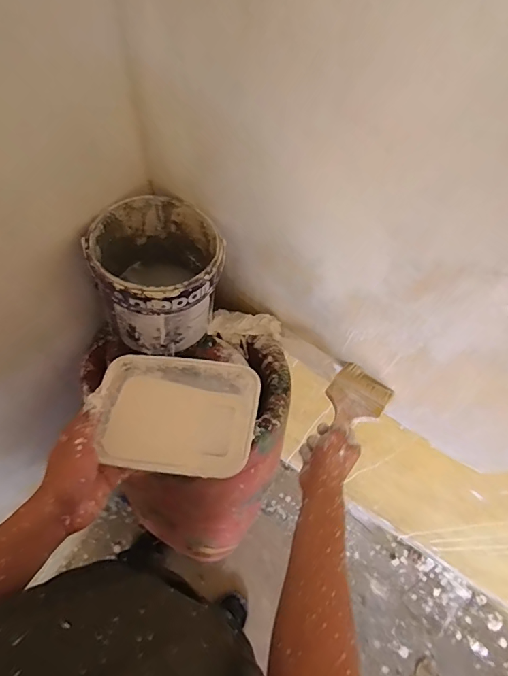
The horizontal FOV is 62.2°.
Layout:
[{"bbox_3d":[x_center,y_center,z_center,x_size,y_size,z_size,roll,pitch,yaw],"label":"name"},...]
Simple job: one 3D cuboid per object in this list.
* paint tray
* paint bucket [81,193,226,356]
[{"bbox_3d":[-0.084,0.084,0.451,0.167,0.056,0.116,8,63,0],"label":"paint tray"},{"bbox_3d":[-0.140,-0.096,0.642,0.178,0.159,0.175,2,63,-3],"label":"paint bucket"}]

